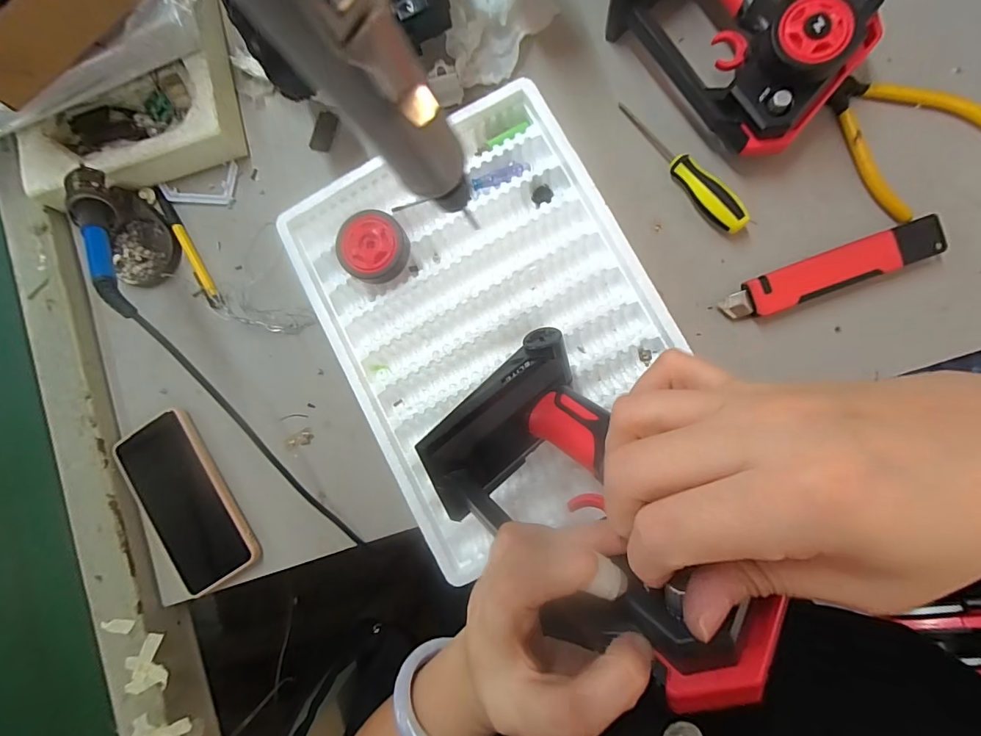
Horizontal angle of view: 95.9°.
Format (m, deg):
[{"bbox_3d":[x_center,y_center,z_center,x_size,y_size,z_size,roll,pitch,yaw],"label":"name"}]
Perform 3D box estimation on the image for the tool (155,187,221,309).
[{"bbox_3d":[-0.294,-0.116,0.426,0.012,0.006,0.139,-31,84,3],"label":"tool"}]

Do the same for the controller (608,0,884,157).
[{"bbox_3d":[0.206,-0.288,0.352,0.193,0.079,0.169,43,91,7],"label":"controller"}]

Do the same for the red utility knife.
[{"bbox_3d":[0.278,-0.079,0.362,0.172,0.021,0.032,-20,85,4],"label":"red utility knife"}]

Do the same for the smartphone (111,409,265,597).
[{"bbox_3d":[-0.278,0.122,0.401,0.077,0.015,0.159,-33,84,3],"label":"smartphone"}]

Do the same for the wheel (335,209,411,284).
[{"bbox_3d":[-0.099,-0.101,0.374,0.056,0.024,0.055,0,86,6],"label":"wheel"}]

